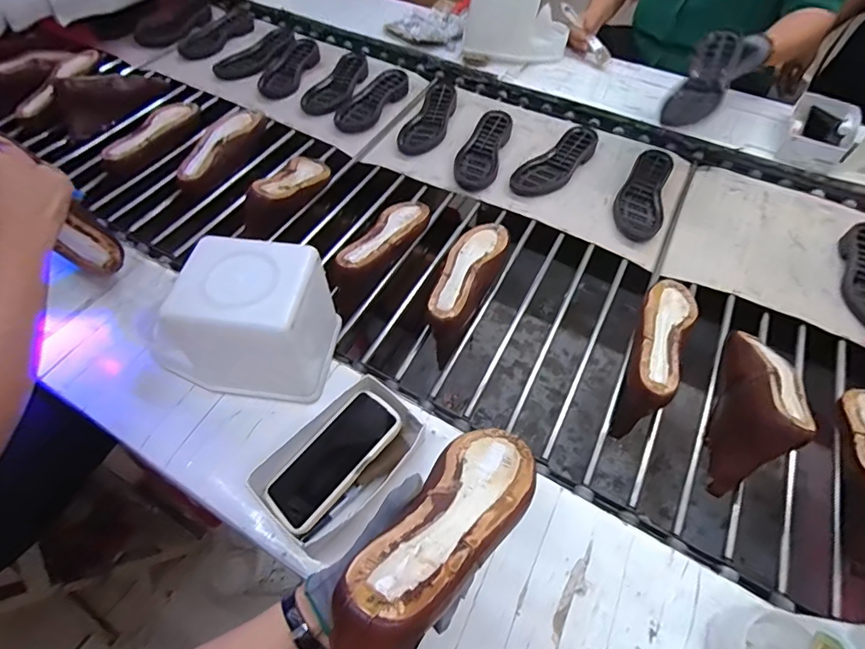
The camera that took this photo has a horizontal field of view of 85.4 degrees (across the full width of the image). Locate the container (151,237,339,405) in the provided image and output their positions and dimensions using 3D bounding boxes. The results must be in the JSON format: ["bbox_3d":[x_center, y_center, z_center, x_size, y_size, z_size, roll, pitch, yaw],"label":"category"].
[{"bbox_3d":[-0.216,0.000,0.594,0.149,0.171,0.128,5,53,3],"label":"container"}]

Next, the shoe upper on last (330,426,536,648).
[{"bbox_3d":[0.008,0.168,0.361,0.073,0.107,0.237,31,44,20],"label":"shoe upper on last"}]

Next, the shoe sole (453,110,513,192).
[{"bbox_3d":[0.104,-0.368,0.975,0.092,0.036,0.233,14,55,10],"label":"shoe sole"}]

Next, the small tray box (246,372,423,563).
[{"bbox_3d":[-0.106,0.156,0.551,0.119,0.057,0.189,33,60,22],"label":"small tray box"}]

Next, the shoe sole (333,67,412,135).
[{"bbox_3d":[-0.141,-0.531,1.099,0.095,0.030,0.234,25,57,17],"label":"shoe sole"}]

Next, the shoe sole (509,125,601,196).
[{"bbox_3d":[0.251,-0.331,0.951,0.227,0.037,0.087,-37,62,-25],"label":"shoe sole"}]

